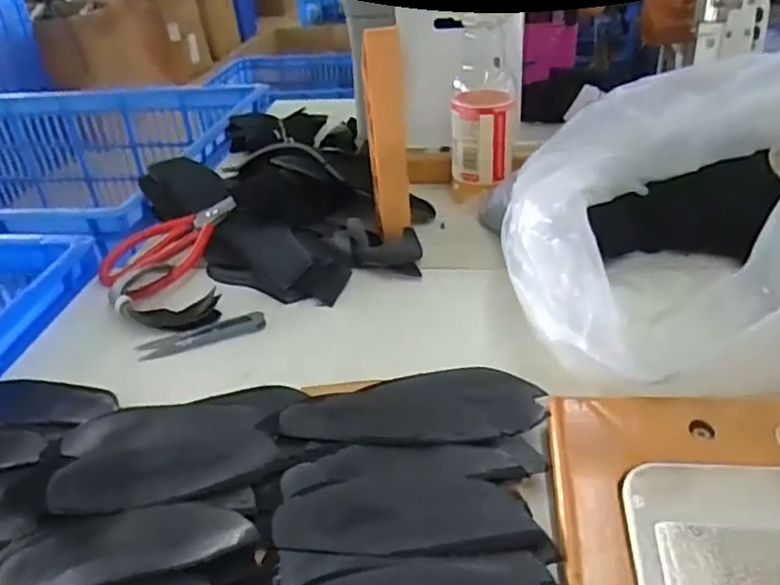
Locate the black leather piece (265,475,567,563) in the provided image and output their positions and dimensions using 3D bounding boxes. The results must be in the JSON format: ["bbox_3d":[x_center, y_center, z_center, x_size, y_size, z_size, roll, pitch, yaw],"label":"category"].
[{"bbox_3d":[0.011,0.120,0.350,0.143,0.006,0.049,-2,34,6],"label":"black leather piece"}]

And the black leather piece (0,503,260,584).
[{"bbox_3d":[-0.141,0.136,0.349,0.132,0.008,0.048,-8,33,-3],"label":"black leather piece"}]

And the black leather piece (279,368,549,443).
[{"bbox_3d":[0.013,0.076,0.420,0.163,0.005,0.064,-7,35,1],"label":"black leather piece"}]

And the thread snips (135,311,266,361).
[{"bbox_3d":[-0.150,0.034,0.517,0.099,0.010,0.022,-17,35,-17],"label":"thread snips"}]

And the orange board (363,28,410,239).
[{"bbox_3d":[-0.001,-0.124,0.560,0.032,0.197,0.015,-2,34,6],"label":"orange board"}]

